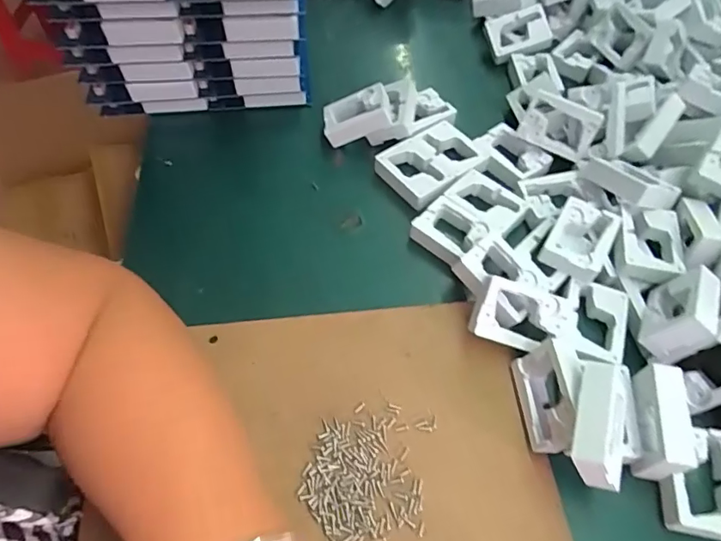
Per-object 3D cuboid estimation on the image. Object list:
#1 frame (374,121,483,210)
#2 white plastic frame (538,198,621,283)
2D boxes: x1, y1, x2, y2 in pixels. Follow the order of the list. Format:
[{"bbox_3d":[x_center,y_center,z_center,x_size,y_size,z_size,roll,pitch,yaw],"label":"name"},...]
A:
[{"bbox_3d":[0.061,-0.090,0.417,0.080,0.015,0.064,-31,64,-19],"label":"frame"},{"bbox_3d":[0.157,-0.023,0.355,0.039,0.018,0.055,28,61,15],"label":"white plastic frame"}]

